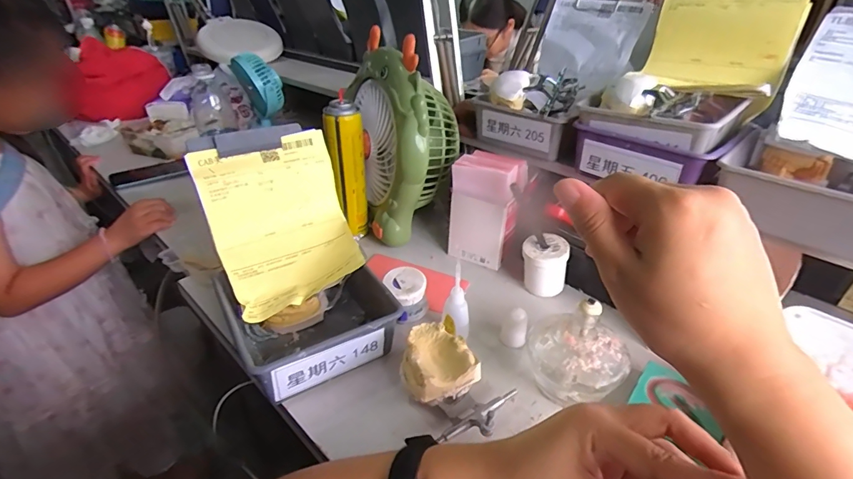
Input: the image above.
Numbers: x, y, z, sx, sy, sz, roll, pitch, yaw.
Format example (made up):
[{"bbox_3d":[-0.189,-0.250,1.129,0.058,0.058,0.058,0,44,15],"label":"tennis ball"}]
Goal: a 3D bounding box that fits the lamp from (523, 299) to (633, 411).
[{"bbox_3d":[0.142,0.106,0.400,0.091,0.099,0.079,14,35,21],"label":"lamp"}]

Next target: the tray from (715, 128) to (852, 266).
[{"bbox_3d":[0.394,-0.049,0.437,0.142,0.061,0.151,-26,41,-35],"label":"tray"}]

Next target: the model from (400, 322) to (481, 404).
[{"bbox_3d":[0.009,0.124,0.413,0.067,0.052,0.068,-14,35,-22],"label":"model"}]

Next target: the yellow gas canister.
[{"bbox_3d":[-0.114,-0.099,0.609,0.050,0.190,0.045,-5,32,-8],"label":"yellow gas canister"}]

